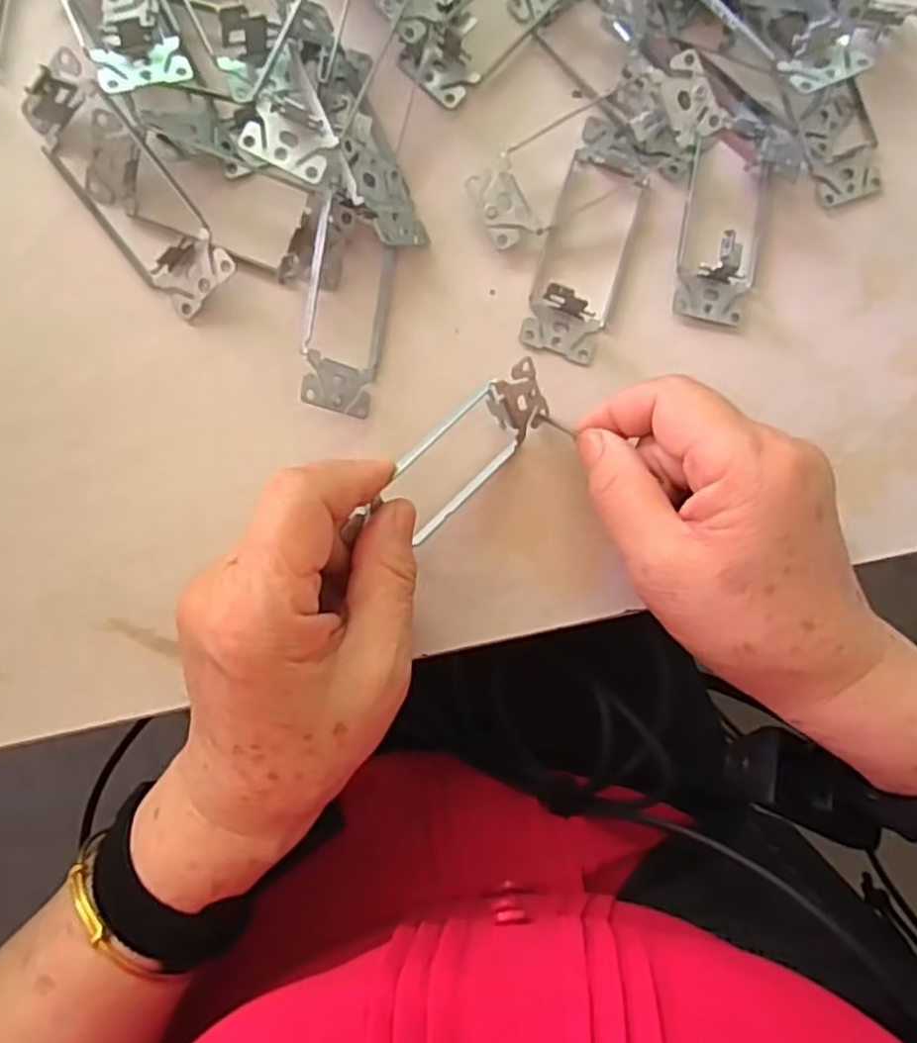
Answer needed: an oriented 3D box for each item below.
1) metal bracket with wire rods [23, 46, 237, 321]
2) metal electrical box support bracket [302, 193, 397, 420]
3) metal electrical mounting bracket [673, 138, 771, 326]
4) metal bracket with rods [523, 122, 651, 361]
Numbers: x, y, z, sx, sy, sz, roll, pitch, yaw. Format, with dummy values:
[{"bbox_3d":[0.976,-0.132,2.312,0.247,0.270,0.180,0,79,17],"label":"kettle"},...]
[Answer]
[{"bbox_3d":[-0.130,-0.131,0.288,0.033,0.033,0.101,-38,94,-6],"label":"metal bracket with wire rods"},{"bbox_3d":[-0.044,-0.083,0.302,0.031,0.026,0.078,8,88,-7],"label":"metal electrical box support bracket"},{"bbox_3d":[0.118,-0.126,0.323,0.037,0.020,0.074,9,88,-7],"label":"metal electrical mounting bracket"},{"bbox_3d":[0.058,-0.122,0.318,0.037,0.022,0.103,17,87,-7],"label":"metal bracket with rods"}]

